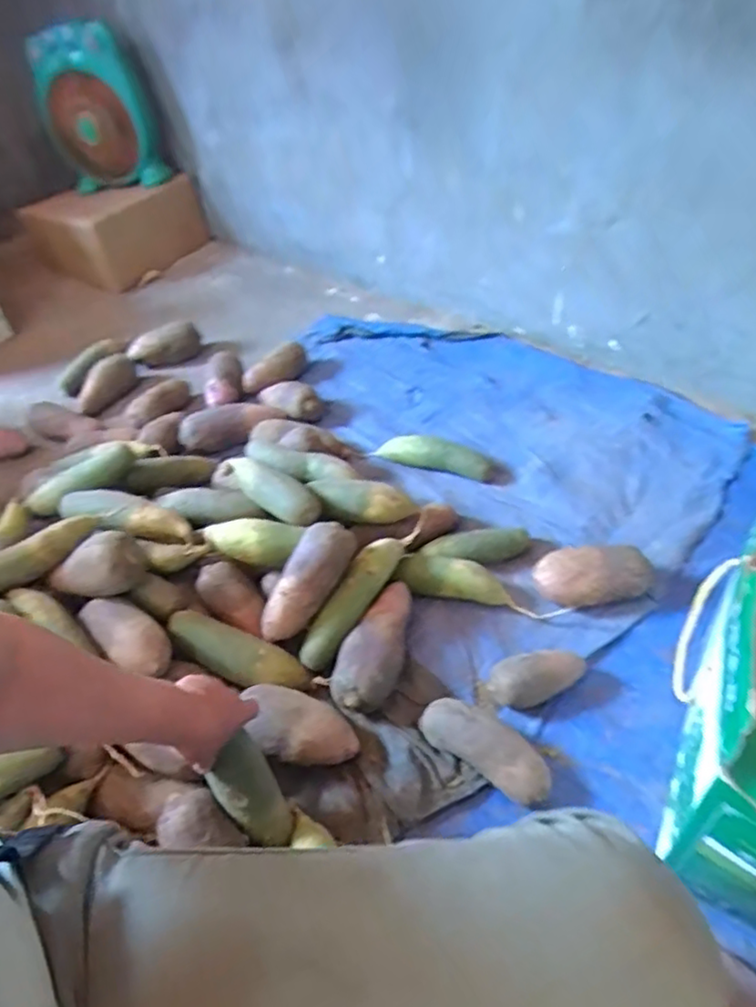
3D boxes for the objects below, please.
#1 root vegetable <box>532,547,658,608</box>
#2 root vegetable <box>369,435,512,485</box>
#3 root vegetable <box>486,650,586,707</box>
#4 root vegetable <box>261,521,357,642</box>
[{"bbox_3d":[0.288,0.099,0.864,0.145,0.073,0.070,-7,45,0],"label":"root vegetable"},{"bbox_3d":[0.107,-0.079,1.093,0.243,0.052,0.047,9,47,15],"label":"root vegetable"},{"bbox_3d":[0.200,0.215,0.795,0.126,0.049,0.053,-13,45,-6],"label":"root vegetable"},{"bbox_3d":[-0.097,0.103,0.841,0.057,0.054,0.175,30,85,31],"label":"root vegetable"}]

